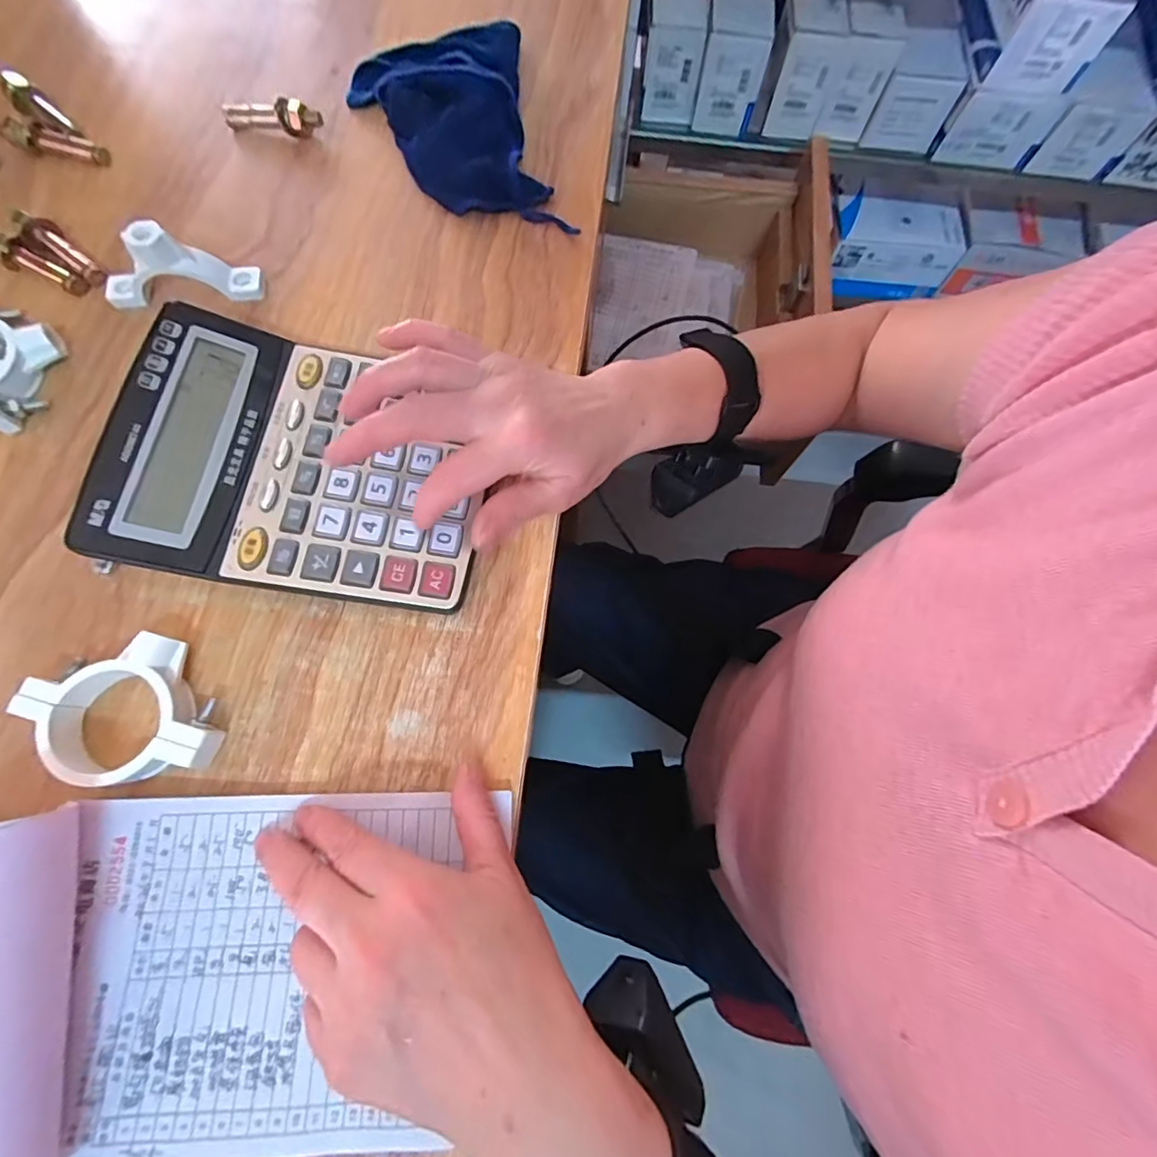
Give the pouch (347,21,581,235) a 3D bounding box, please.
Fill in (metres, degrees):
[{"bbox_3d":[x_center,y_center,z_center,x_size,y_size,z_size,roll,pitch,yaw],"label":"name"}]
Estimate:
[{"bbox_3d":[-0.084,-0.305,0.359,0.119,0.037,0.171,-14,74,-6],"label":"pouch"}]

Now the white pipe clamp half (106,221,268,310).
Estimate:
[{"bbox_3d":[-0.240,-0.183,0.314,0.090,0.041,0.021,-6,73,-3],"label":"white pipe clamp half"}]

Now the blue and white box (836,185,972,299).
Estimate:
[{"bbox_3d":[0.486,-0.519,0.846,0.182,0.093,0.091,4,73,0],"label":"blue and white box"}]

